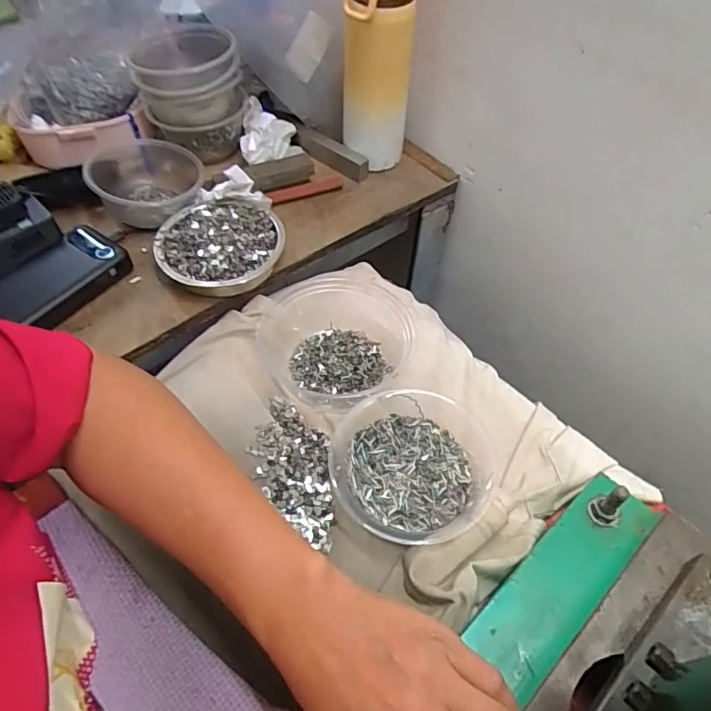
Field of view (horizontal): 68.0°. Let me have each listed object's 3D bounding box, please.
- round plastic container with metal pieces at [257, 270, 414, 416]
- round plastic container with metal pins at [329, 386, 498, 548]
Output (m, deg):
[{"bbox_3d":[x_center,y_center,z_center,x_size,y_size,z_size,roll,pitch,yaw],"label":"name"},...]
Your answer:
[{"bbox_3d":[-0.021,-0.023,0.493,0.133,0.036,0.130,0,54,0],"label":"round plastic container with metal pieces"},{"bbox_3d":[0.045,0.087,0.411,0.123,0.036,0.125,0,54,0],"label":"round plastic container with metal pins"}]

